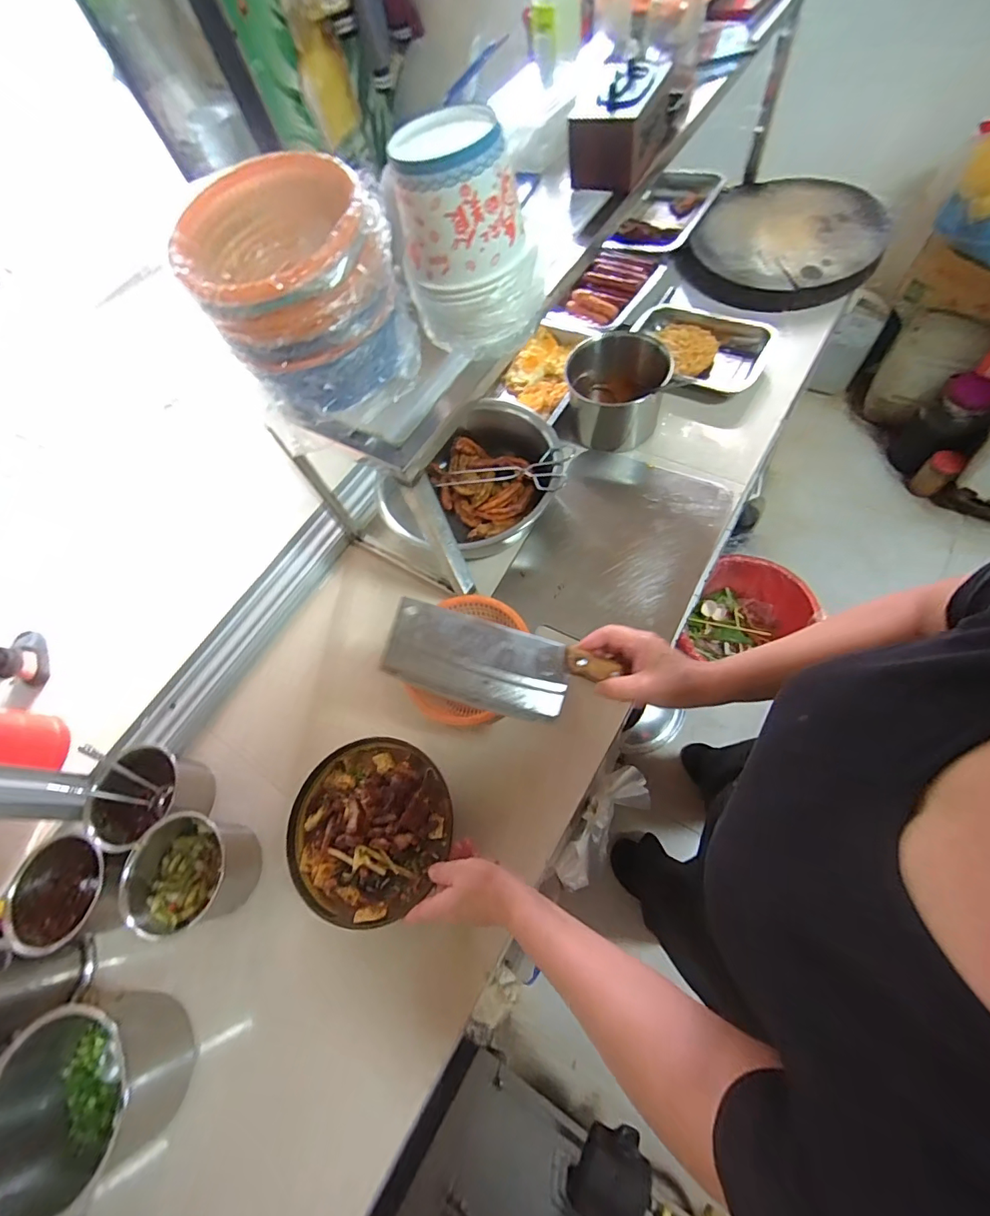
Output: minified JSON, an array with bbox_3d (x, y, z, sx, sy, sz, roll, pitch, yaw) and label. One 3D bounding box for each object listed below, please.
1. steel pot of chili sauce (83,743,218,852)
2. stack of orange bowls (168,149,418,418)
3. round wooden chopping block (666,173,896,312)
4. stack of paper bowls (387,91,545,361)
[{"bbox_3d":[-0.506,0.276,0.703,0.130,0.086,0.121,-42,70,-16],"label":"steel pot of chili sauce"},{"bbox_3d":[-0.185,-0.312,0.483,0.182,0.158,0.180,-23,66,-8],"label":"stack of orange bowls"},{"bbox_3d":[0.608,-0.777,1.007,0.362,0.053,0.411,29,69,15],"label":"round wooden chopping block"},{"bbox_3d":[-0.025,-0.371,0.488,0.144,0.161,0.125,-9,65,-2],"label":"stack of paper bowls"}]

